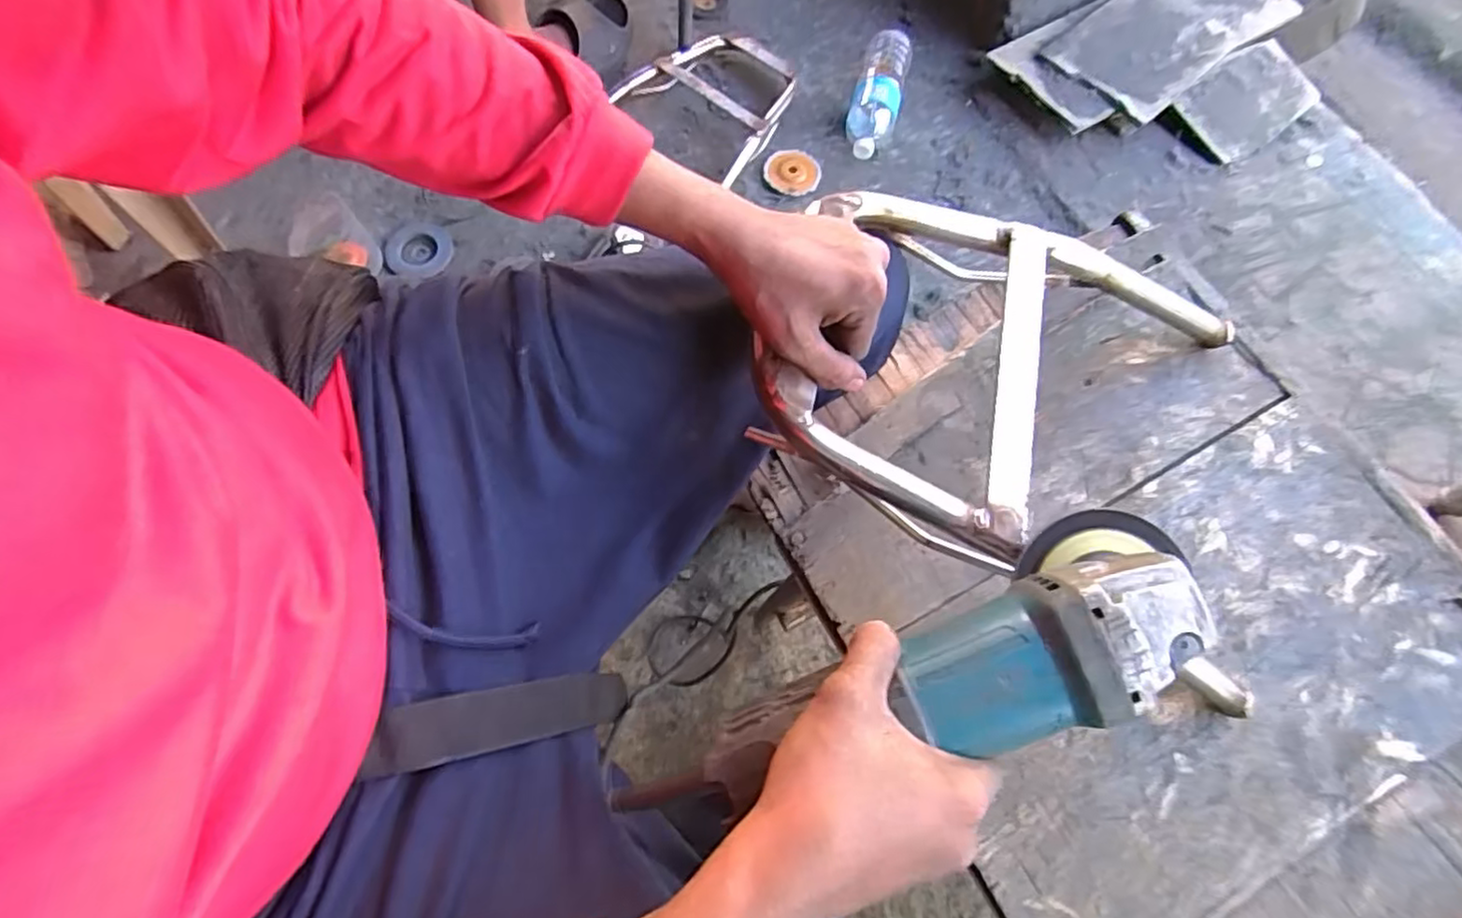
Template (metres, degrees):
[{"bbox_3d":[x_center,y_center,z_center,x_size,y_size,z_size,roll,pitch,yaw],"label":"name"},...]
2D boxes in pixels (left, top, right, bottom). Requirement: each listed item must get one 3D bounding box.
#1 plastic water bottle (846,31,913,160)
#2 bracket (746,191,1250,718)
[{"bbox_3d":[0.248,-0.617,1.114,0.080,0.074,0.223,15,70,4],"label":"plastic water bottle"},{"bbox_3d":[0.193,-0.028,0.431,0.327,0.113,0.285,10,69,2],"label":"bracket"}]

